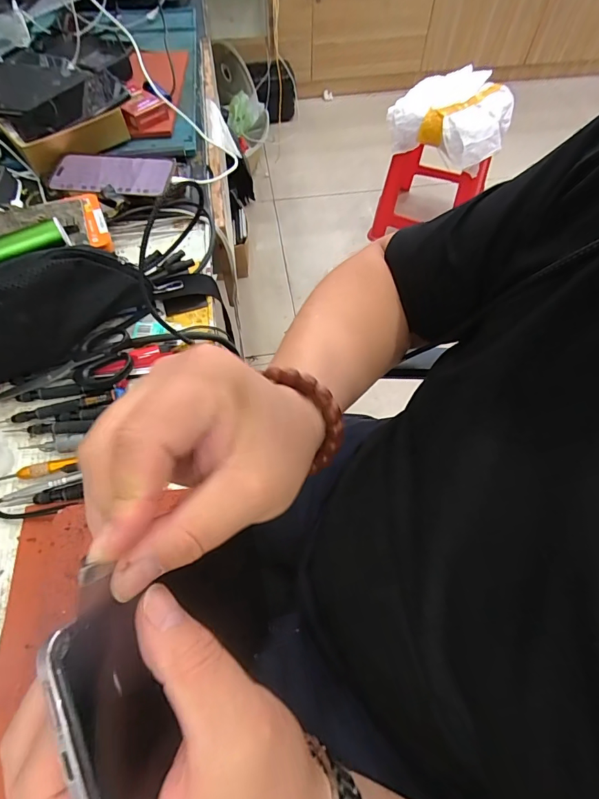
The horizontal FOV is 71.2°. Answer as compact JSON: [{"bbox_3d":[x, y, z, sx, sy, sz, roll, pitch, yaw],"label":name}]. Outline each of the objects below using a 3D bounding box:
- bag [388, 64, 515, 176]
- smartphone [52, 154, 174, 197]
[{"bbox_3d":[0.492,-0.900,1.320,0.340,0.128,0.336,30,64,17],"label":"bag"},{"bbox_3d":[-0.253,-0.308,0.567,0.159,0.015,0.080,5,60,3],"label":"smartphone"}]

